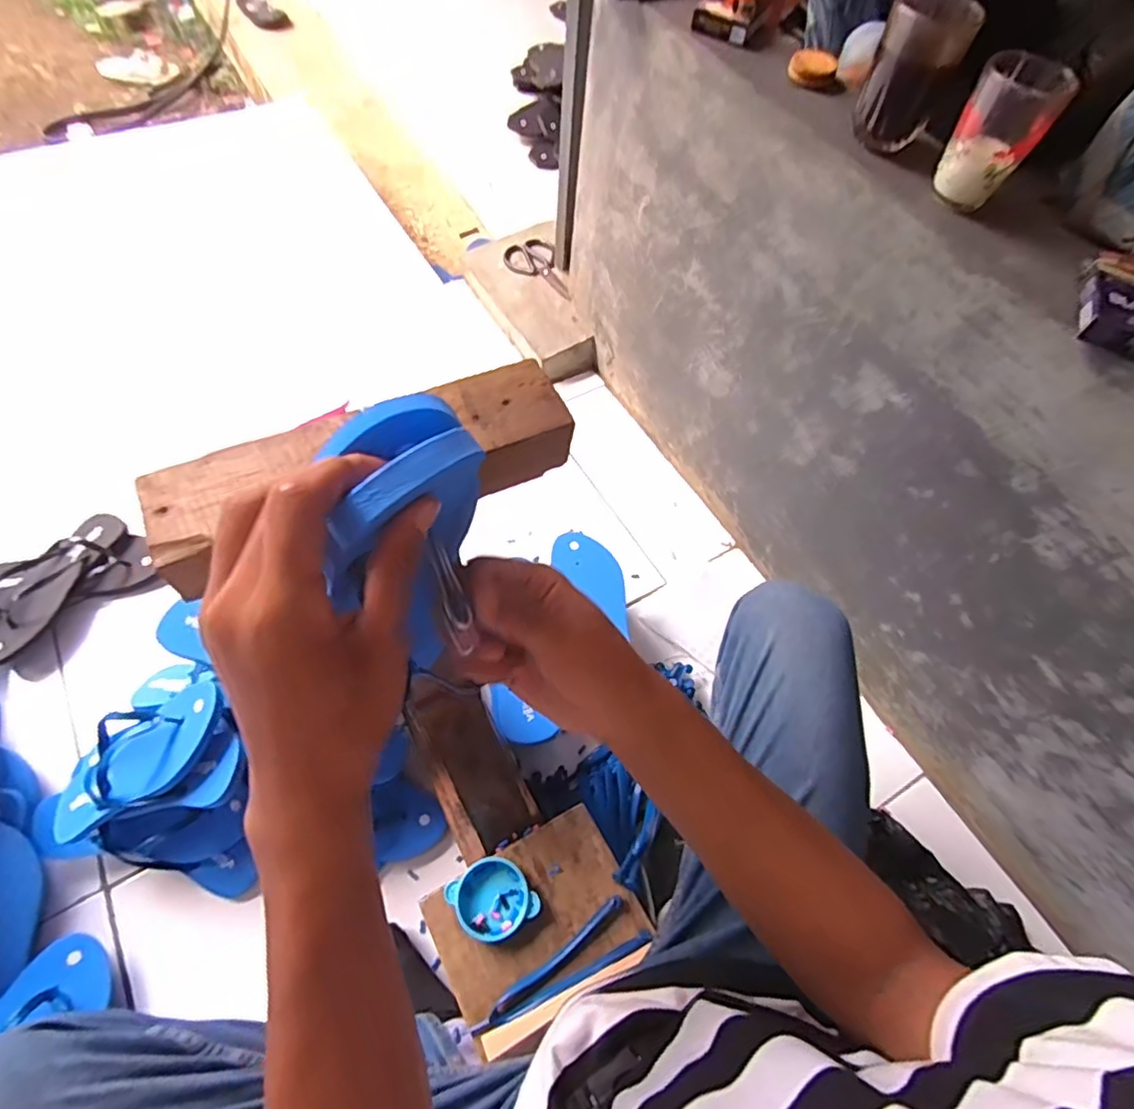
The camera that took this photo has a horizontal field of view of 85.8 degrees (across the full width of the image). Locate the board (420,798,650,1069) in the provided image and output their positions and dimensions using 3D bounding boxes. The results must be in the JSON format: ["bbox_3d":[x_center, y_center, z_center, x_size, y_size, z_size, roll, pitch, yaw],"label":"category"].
[{"bbox_3d":[-0.028,0.369,0.614,0.193,0.020,0.151,-24,65,-16],"label":"board"}]

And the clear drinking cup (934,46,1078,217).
[{"bbox_3d":[0.356,-0.349,0.505,0.066,0.089,0.064,30,63,13],"label":"clear drinking cup"}]

